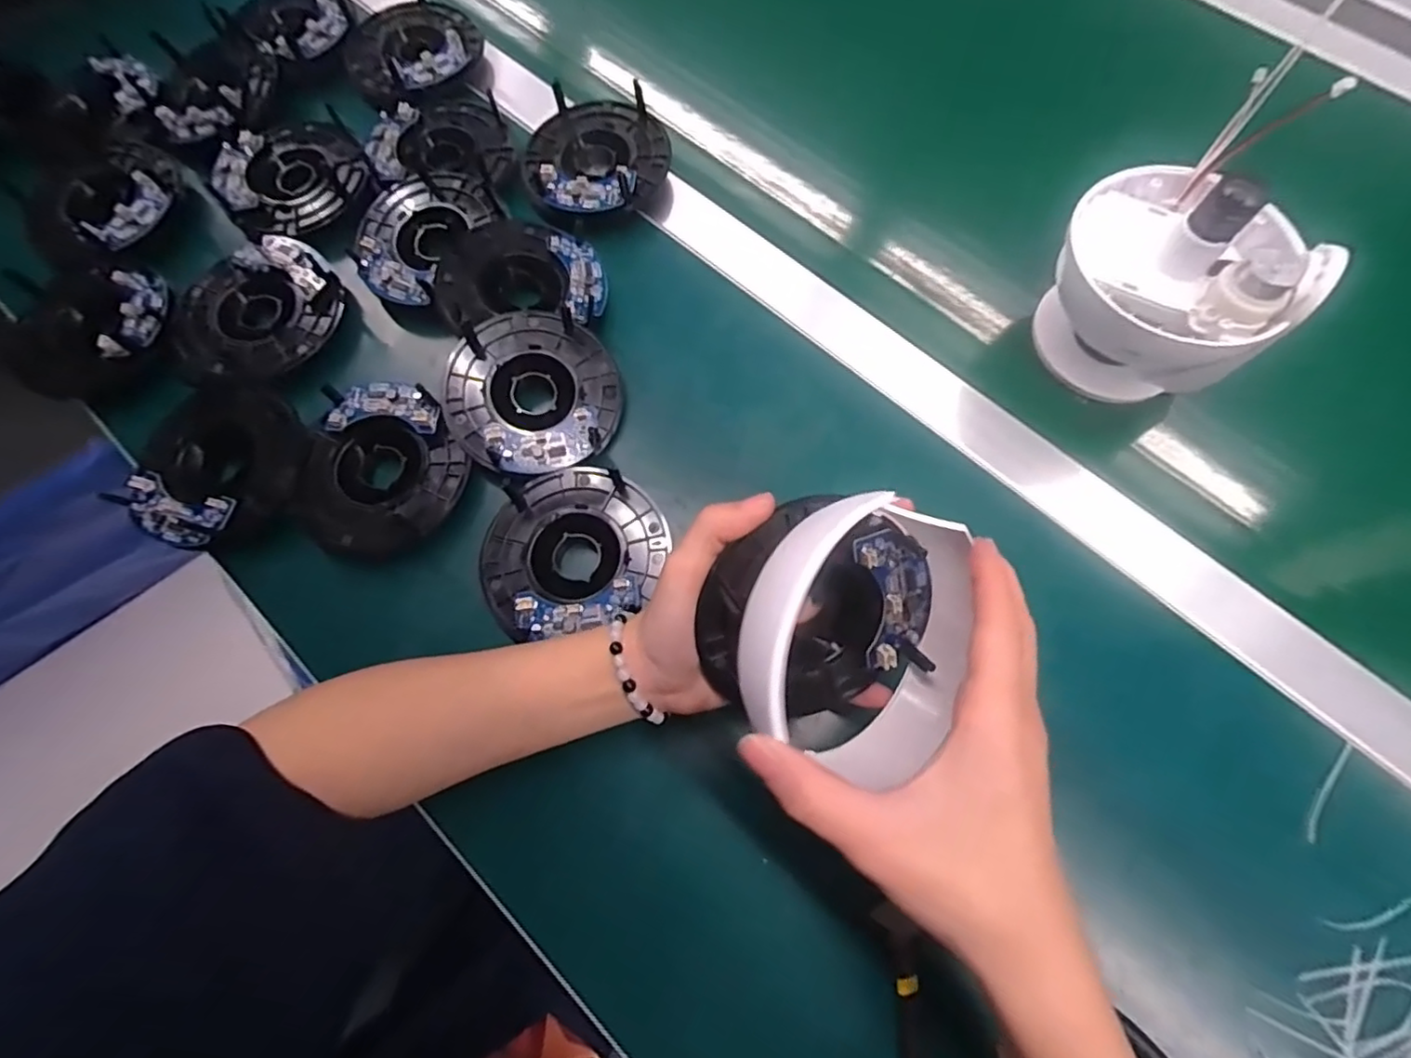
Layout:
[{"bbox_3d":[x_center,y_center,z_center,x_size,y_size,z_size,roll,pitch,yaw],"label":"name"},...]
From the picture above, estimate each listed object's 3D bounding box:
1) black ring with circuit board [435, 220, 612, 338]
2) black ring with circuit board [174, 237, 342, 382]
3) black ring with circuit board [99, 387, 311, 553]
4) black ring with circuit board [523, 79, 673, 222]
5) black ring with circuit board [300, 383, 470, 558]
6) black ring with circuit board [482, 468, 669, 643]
[{"bbox_3d":[-0.117,-0.156,0.388,0.097,0.024,0.099,-1,72,2],"label":"black ring with circuit board"},{"bbox_3d":[-0.288,-0.142,0.396,0.099,0.017,0.087,-23,73,-5],"label":"black ring with circuit board"},{"bbox_3d":[-0.290,-0.041,0.363,0.103,0.018,0.098,-1,72,2],"label":"black ring with circuit board"},{"bbox_3d":[-0.077,-0.264,0.433,0.100,0.027,0.102,-1,72,2],"label":"black ring with circuit board"},{"bbox_3d":[-0.186,-0.036,0.352,0.091,0.019,0.097,-1,72,2],"label":"black ring with circuit board"},{"bbox_3d":[-0.074,0.010,0.339,0.101,0.018,0.092,-1,72,2],"label":"black ring with circuit board"}]

